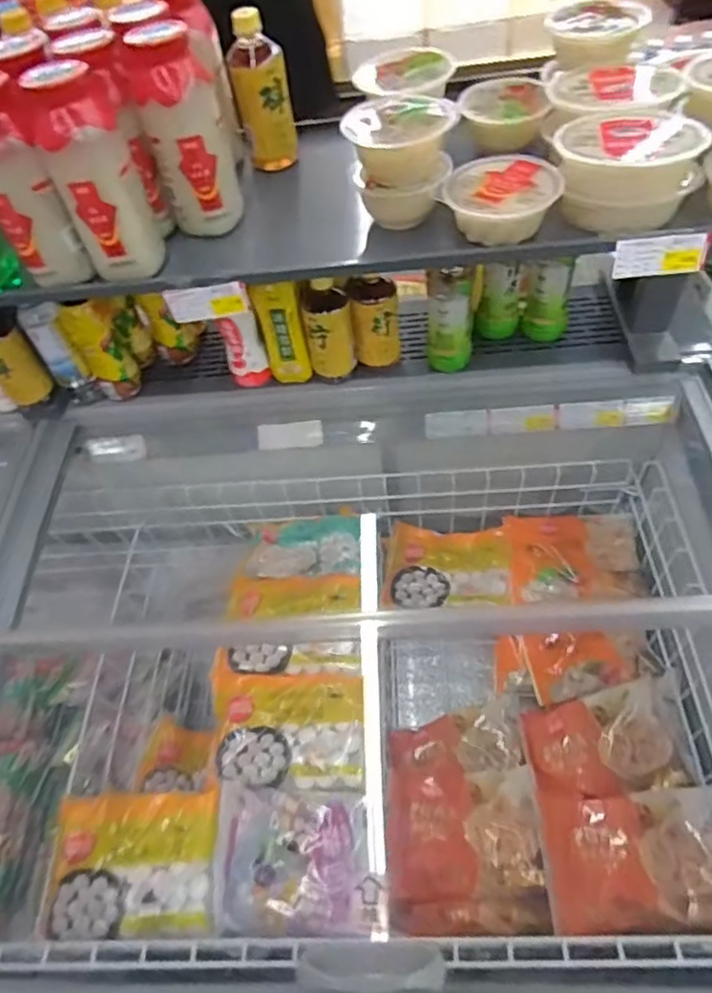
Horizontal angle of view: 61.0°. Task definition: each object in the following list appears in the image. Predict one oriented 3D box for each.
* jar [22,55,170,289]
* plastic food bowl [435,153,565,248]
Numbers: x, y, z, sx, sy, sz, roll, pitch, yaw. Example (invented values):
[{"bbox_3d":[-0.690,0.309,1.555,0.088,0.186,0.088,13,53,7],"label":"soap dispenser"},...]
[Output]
[{"bbox_3d":[-0.276,-0.345,0.651,0.087,0.205,0.100,-21,53,-11],"label":"jar"},{"bbox_3d":[0.162,-0.328,0.671,0.119,0.049,0.120,15,55,17],"label":"plastic food bowl"}]

